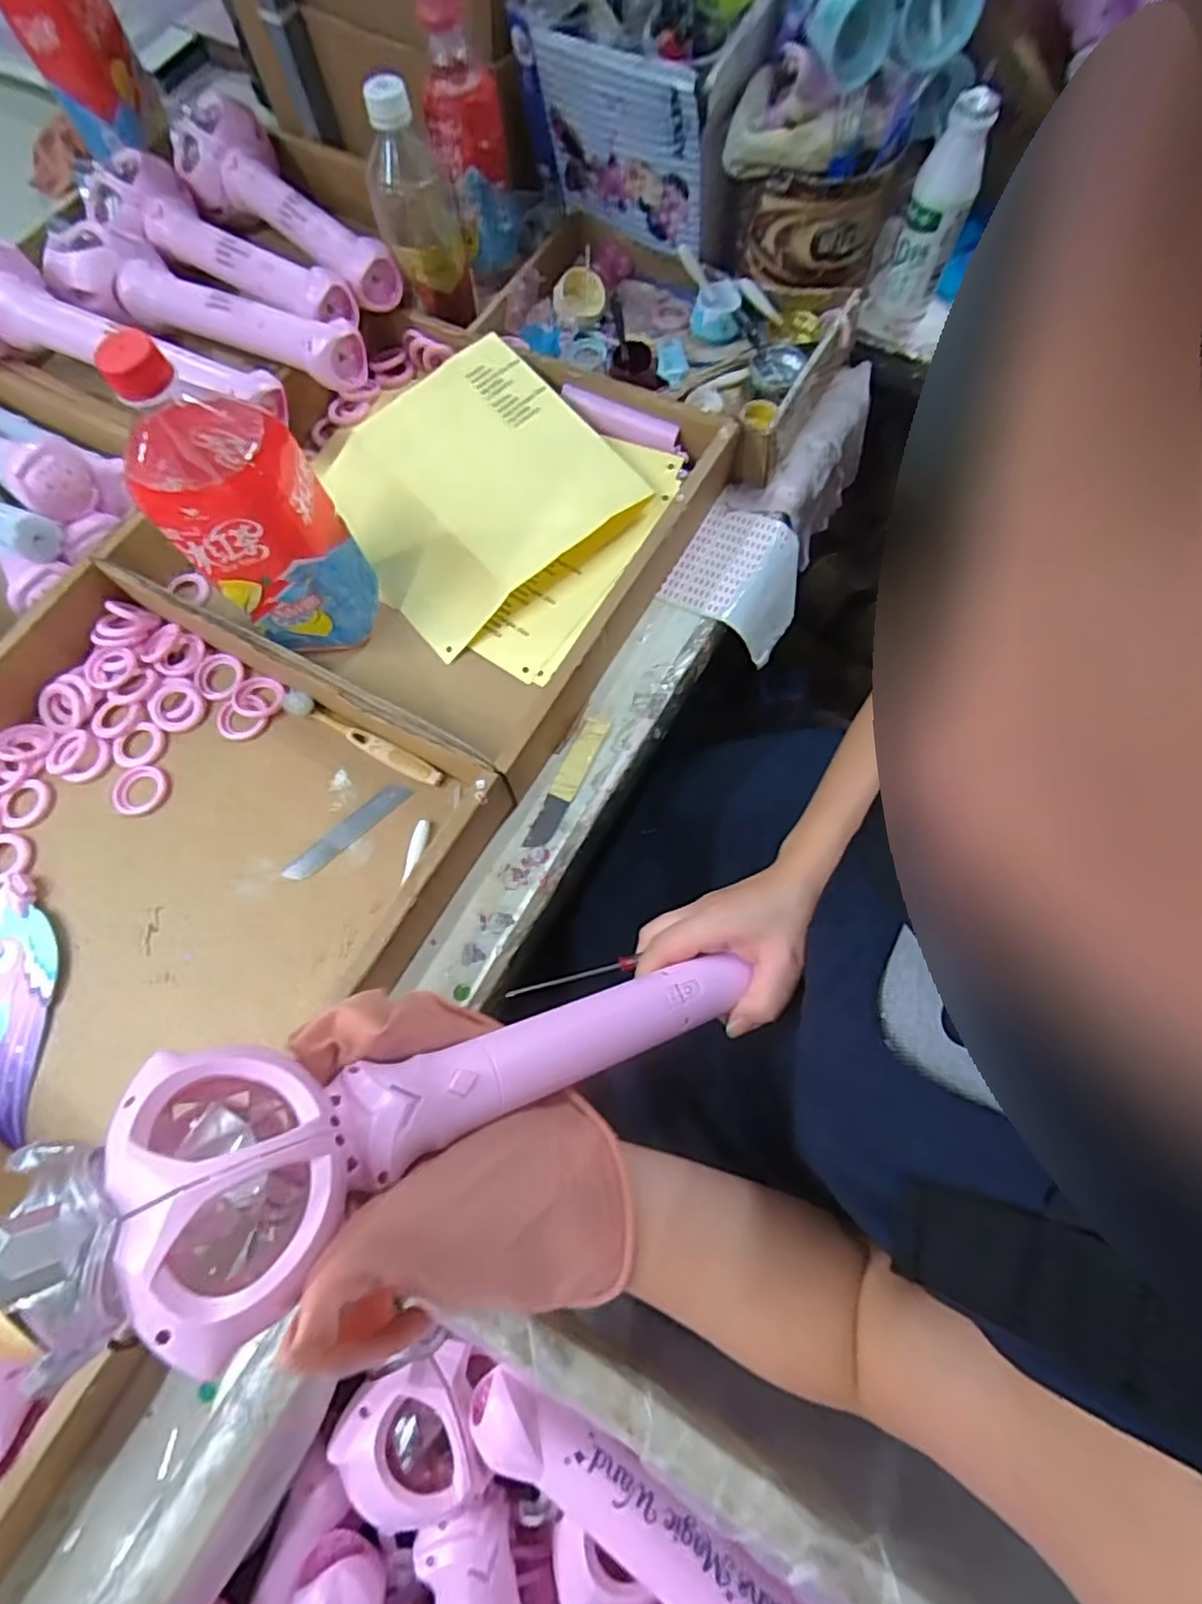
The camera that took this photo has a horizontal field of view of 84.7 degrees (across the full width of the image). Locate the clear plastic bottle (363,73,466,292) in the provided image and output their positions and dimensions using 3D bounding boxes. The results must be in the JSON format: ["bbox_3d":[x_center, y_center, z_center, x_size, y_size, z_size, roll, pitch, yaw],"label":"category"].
[{"bbox_3d":[-0.151,-0.490,0.538,0.067,0.135,0.052,-20,70,-5],"label":"clear plastic bottle"}]

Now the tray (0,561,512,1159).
[{"bbox_3d":[-0.307,0.046,0.435,0.381,0.054,0.351,29,74,11],"label":"tray"}]

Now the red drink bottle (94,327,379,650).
[{"bbox_3d":[-0.227,-0.188,0.426,0.095,0.216,0.095,-32,73,-9],"label":"red drink bottle"}]

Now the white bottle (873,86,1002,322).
[{"bbox_3d":[0.283,-0.496,0.559,0.048,0.145,0.037,18,72,8],"label":"white bottle"}]

